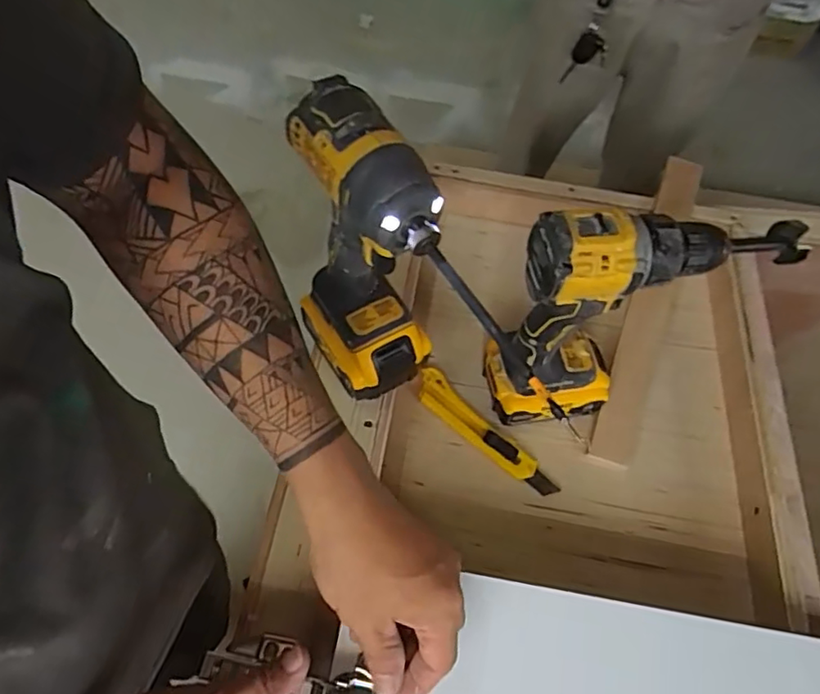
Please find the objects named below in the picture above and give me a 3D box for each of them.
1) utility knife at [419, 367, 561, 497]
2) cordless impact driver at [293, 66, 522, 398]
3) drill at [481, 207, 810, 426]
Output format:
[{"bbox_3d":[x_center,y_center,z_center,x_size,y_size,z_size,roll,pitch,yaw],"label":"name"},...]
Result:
[{"bbox_3d":[0.070,0.086,0.582,0.034,0.019,0.167,-38,68,-24],"label":"utility knife"},{"bbox_3d":[-0.015,-0.033,0.436,0.067,0.238,0.180,-32,66,-21],"label":"cordless impact driver"},{"bbox_3d":[0.190,-0.028,0.517,0.216,0.240,0.073,-9,60,-10],"label":"drill"}]

